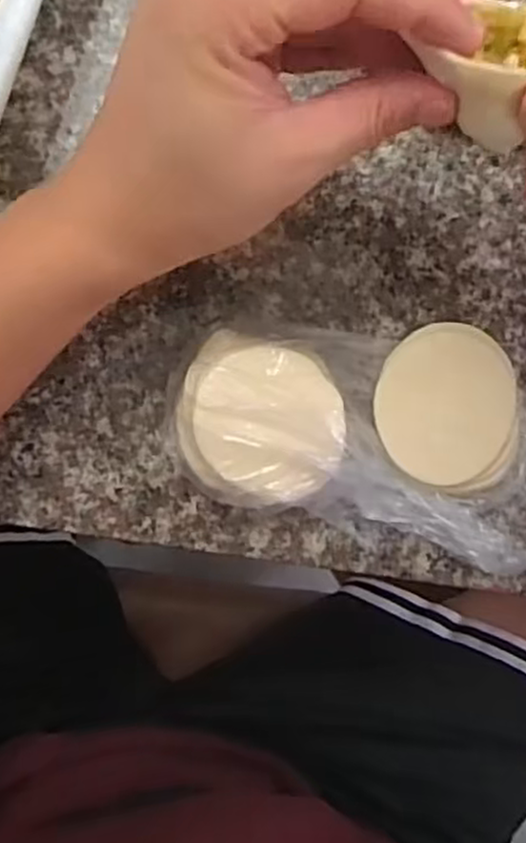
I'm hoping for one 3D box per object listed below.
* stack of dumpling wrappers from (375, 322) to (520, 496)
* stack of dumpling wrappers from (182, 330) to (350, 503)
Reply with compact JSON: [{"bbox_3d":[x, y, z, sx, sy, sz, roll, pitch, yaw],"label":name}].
[{"bbox_3d":[0.085,-0.006,0.348,0.066,0.017,0.076,-2,93,-7],"label":"stack of dumpling wrappers"},{"bbox_3d":[-0.002,-0.001,0.330,0.069,0.035,0.067,9,92,-7],"label":"stack of dumpling wrappers"}]

